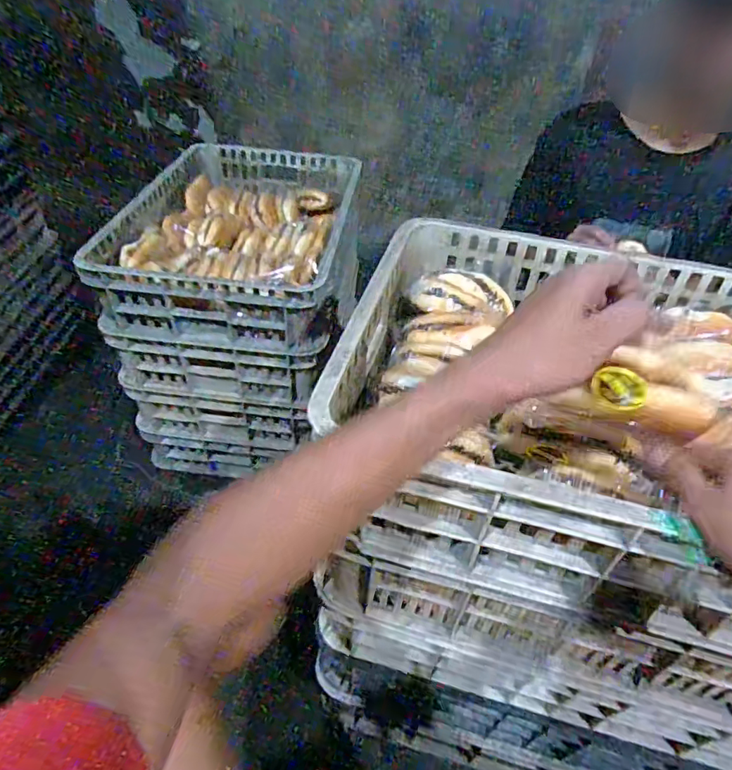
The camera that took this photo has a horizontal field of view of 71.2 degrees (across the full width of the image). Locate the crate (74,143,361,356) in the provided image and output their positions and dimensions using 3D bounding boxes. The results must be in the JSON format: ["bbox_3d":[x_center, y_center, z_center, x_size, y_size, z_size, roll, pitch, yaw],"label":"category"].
[{"bbox_3d":[-0.260,-0.320,1.084,0.411,0.146,0.619,4,43,0],"label":"crate"}]

